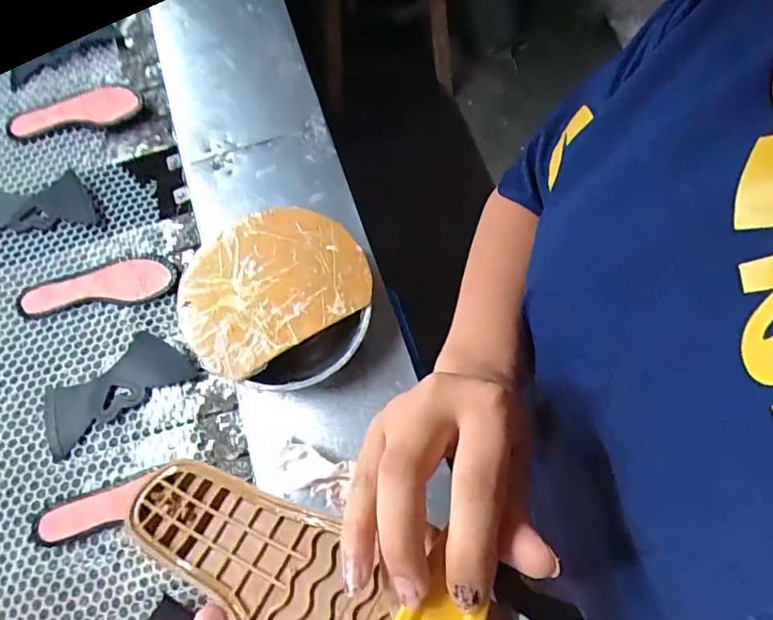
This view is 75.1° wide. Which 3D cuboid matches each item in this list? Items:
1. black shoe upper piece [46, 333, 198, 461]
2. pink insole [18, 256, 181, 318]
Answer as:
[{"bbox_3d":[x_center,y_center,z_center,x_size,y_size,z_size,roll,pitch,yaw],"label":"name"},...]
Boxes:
[{"bbox_3d":[-0.384,0.107,0.710,0.211,0.010,0.095,-33,73,-10],"label":"black shoe upper piece"},{"bbox_3d":[-0.441,-0.035,0.761,0.235,0.017,0.079,-15,70,-5],"label":"pink insole"}]

